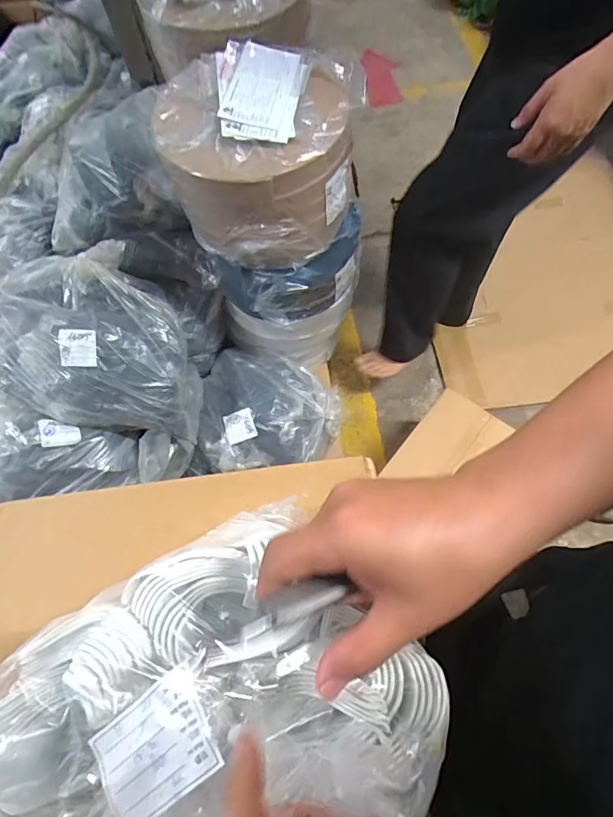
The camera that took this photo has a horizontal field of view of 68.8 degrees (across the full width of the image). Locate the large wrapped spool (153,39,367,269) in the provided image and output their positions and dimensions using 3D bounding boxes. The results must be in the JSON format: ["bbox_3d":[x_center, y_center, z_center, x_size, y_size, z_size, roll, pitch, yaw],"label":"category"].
[{"bbox_3d":[-0.079,-0.435,0.795,0.308,0.234,0.287,12,66,8],"label":"large wrapped spool"}]

